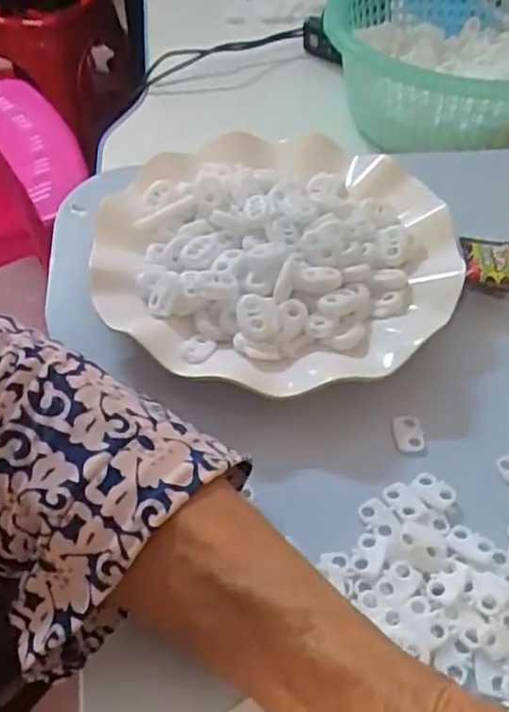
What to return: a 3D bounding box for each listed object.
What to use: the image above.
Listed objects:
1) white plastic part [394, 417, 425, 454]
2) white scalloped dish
[{"bbox_3d":[0.069,0.035,0.304,0.013,0.004,0.017,-5,48,-2],"label":"white plastic part"},{"bbox_3d":[0.010,-0.053,0.359,0.176,0.032,0.180,-1,48,1],"label":"white scalloped dish"}]

